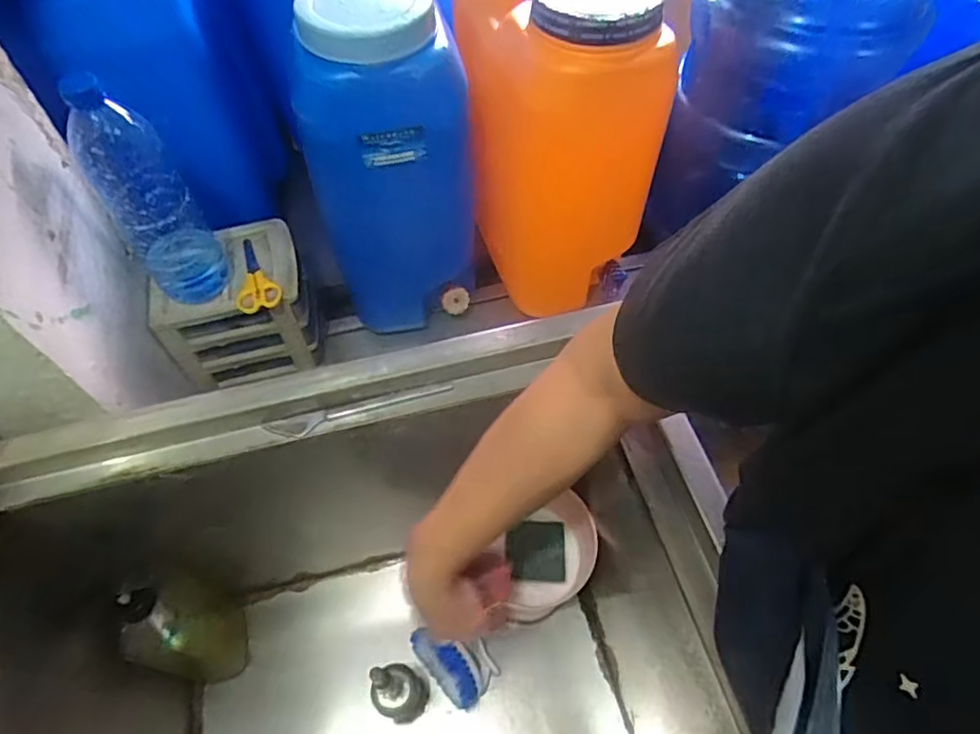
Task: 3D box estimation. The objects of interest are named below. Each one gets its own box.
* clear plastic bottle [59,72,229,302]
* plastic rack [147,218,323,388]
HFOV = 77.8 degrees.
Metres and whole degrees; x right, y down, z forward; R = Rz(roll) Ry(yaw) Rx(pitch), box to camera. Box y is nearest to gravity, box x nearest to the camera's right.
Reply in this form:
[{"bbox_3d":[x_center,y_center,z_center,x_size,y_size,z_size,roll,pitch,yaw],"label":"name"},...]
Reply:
[{"bbox_3d":[-0.347,-0.171,0.617,0.083,0.242,0.069,-34,63,-19],"label":"clear plastic bottle"},{"bbox_3d":[-0.313,-0.080,0.777,0.167,0.147,0.152,-11,57,-7],"label":"plastic rack"}]

